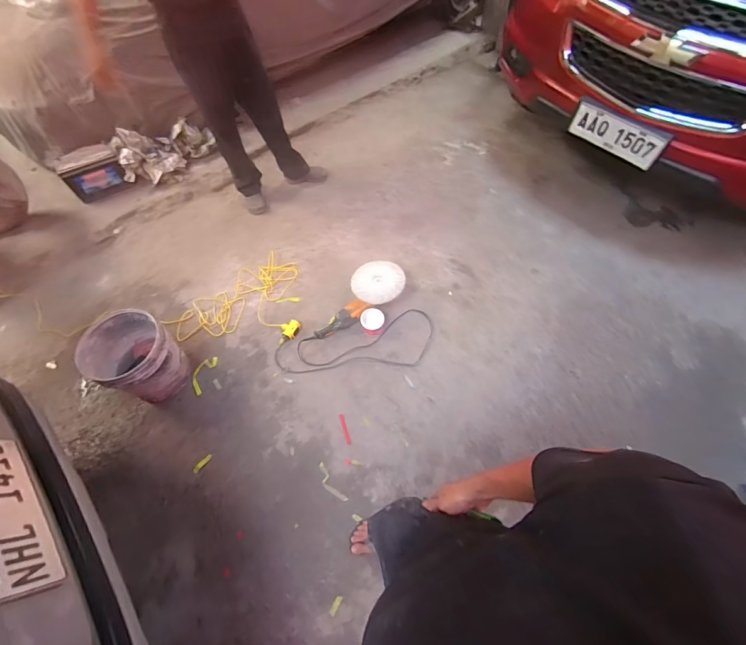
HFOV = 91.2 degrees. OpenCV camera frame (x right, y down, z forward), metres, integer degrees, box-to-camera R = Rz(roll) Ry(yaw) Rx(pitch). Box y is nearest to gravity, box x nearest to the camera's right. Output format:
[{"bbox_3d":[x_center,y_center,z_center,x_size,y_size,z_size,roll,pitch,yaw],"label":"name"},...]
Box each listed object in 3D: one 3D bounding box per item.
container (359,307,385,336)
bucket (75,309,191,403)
[{"bbox_3d":[-0.001,-0.001,1.685,0.106,0.067,0.114,-1,60,1],"label":"container"},{"bbox_3d":[-0.951,0.140,1.490,0.296,0.283,0.287,-1,60,1],"label":"bucket"}]

